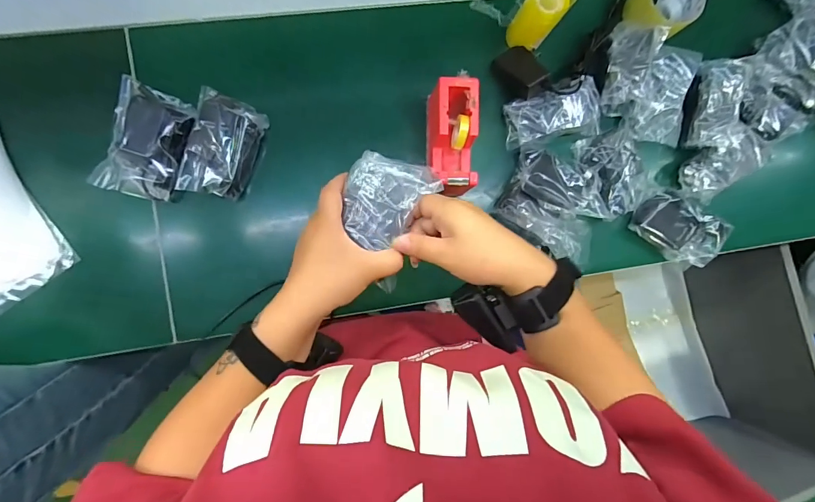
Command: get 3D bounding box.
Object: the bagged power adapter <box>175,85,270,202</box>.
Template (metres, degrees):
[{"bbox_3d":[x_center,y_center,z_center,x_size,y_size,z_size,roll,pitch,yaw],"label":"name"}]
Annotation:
[{"bbox_3d":[-0.231,-0.133,0.496,0.090,0.042,0.131,13,86,-1],"label":"bagged power adapter"}]

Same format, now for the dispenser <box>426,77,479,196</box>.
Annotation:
[{"bbox_3d":[0.055,-0.135,0.492,0.056,0.066,0.132,1,86,-2],"label":"dispenser"}]

